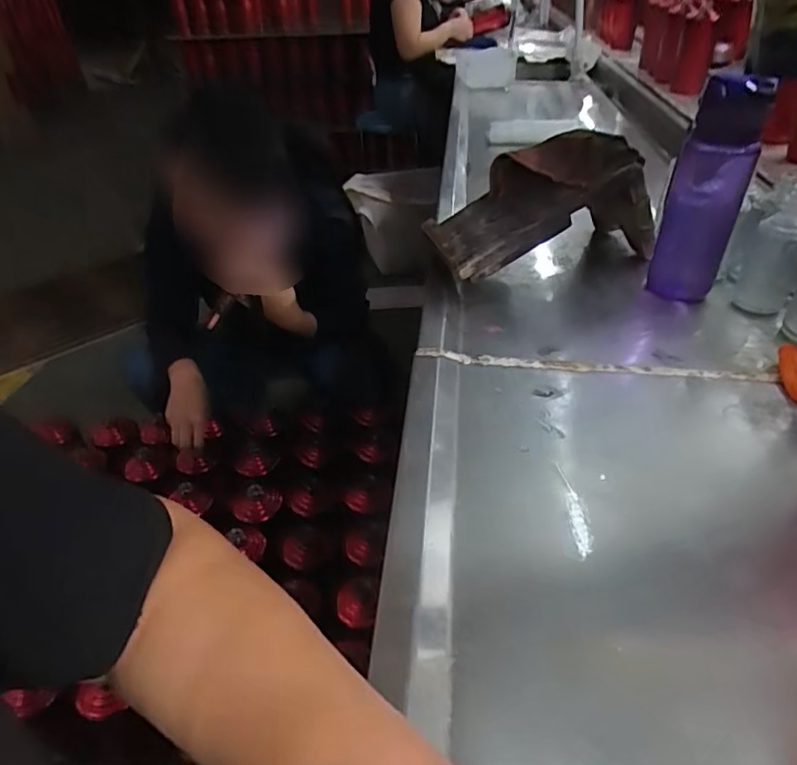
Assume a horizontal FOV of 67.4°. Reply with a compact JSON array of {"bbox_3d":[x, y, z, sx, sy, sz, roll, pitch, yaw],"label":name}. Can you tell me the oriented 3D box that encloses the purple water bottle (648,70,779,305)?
[{"bbox_3d":[0.320,-0.189,0.629,0.076,0.221,0.072,12,37,22],"label":"purple water bottle"}]

